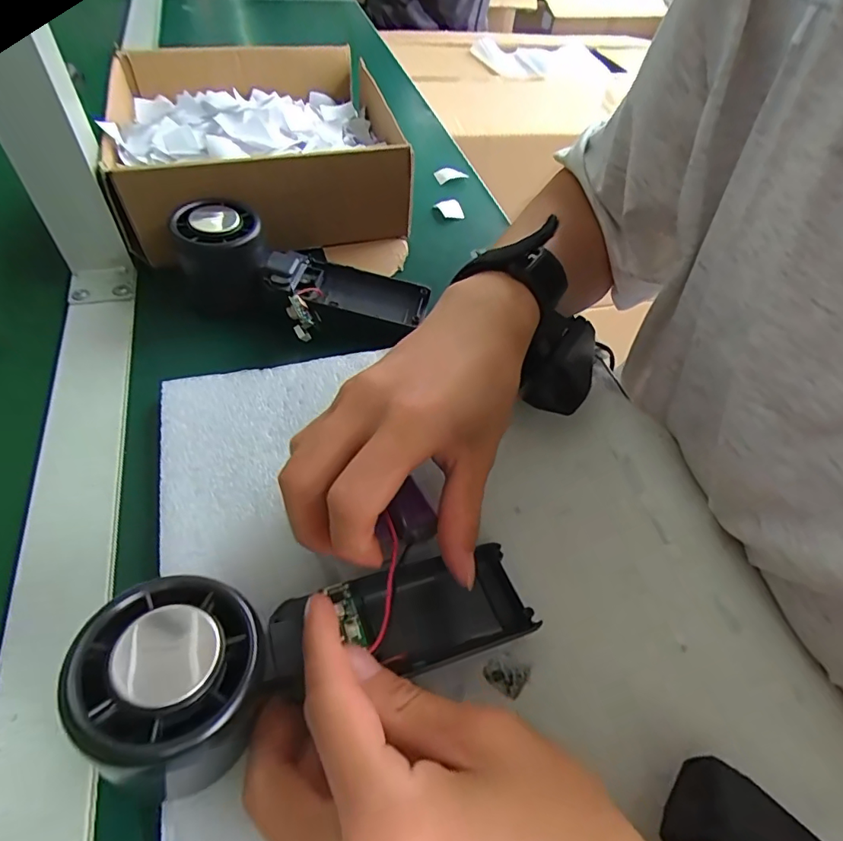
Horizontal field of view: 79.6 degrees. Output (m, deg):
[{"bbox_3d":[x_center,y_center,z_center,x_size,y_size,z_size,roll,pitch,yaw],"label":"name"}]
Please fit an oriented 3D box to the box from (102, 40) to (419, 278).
[{"bbox_3d":[-0.136,-0.228,0.413,0.222,0.070,0.280,-11,54,-12],"label":"box"}]

